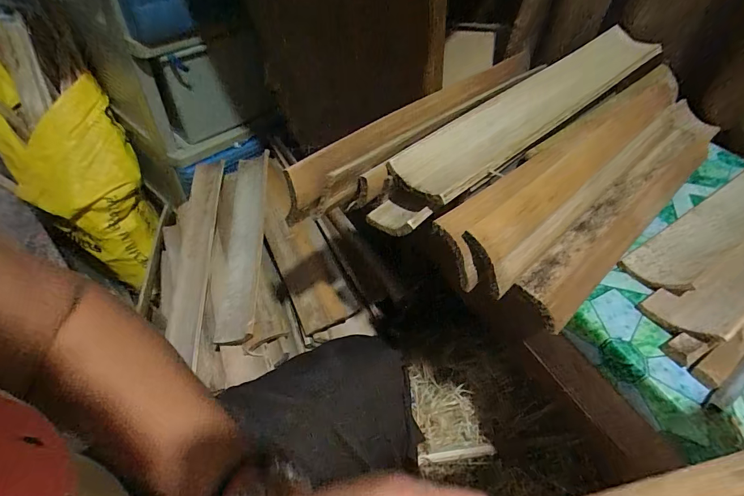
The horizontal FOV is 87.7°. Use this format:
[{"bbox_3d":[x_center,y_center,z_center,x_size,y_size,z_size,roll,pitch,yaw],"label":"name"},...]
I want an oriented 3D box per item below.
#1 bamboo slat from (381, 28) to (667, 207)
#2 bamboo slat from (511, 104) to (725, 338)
[{"bbox_3d":[0.196,-0.171,0.439,0.428,0.032,0.080,-32,56,-28],"label":"bamboo slat"},{"bbox_3d":[0.311,-0.063,0.448,0.064,0.040,0.478,36,55,27],"label":"bamboo slat"}]

